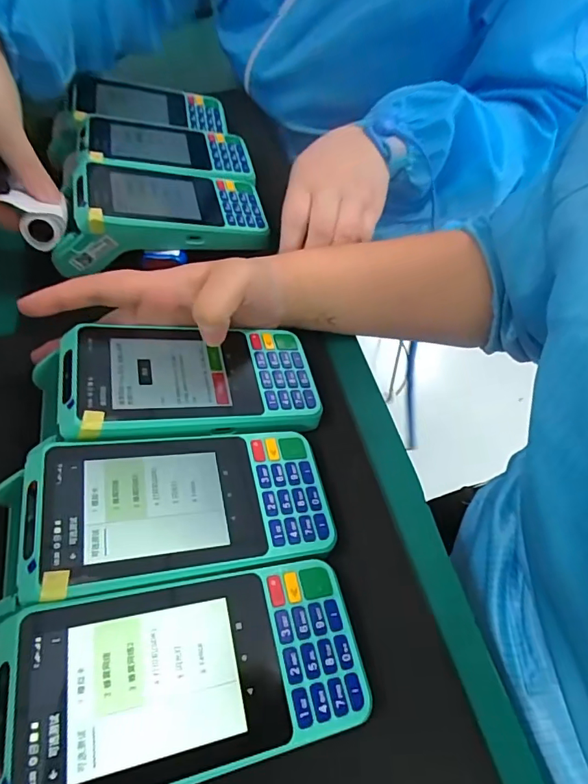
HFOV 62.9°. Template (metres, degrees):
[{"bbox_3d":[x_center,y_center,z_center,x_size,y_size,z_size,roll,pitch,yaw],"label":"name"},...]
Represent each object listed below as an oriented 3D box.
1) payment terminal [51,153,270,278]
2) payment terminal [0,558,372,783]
[{"bbox_3d":[-0.109,-0.149,0.390,0.170,0.052,0.084,-11,55,-7],"label":"payment terminal"},{"bbox_3d":[-0.046,0.122,0.204,0.152,0.060,0.077,-13,55,-8],"label":"payment terminal"}]

